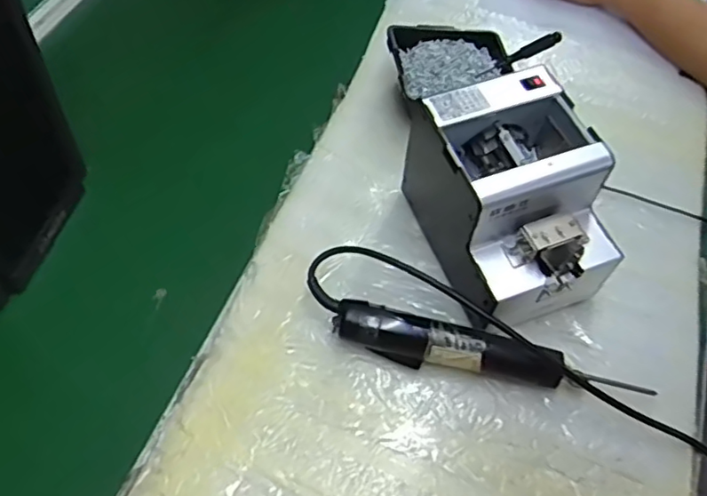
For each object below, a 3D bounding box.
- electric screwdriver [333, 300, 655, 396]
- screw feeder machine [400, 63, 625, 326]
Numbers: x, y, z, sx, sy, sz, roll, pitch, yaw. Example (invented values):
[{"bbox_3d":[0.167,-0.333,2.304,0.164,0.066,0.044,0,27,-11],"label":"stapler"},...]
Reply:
[{"bbox_3d":[0.114,0.093,0.525,0.262,0.039,0.035,12,59,6],"label":"electric screwdriver"},{"bbox_3d":[0.143,-0.039,0.546,0.126,0.148,0.169,-16,60,-11],"label":"screw feeder machine"}]

